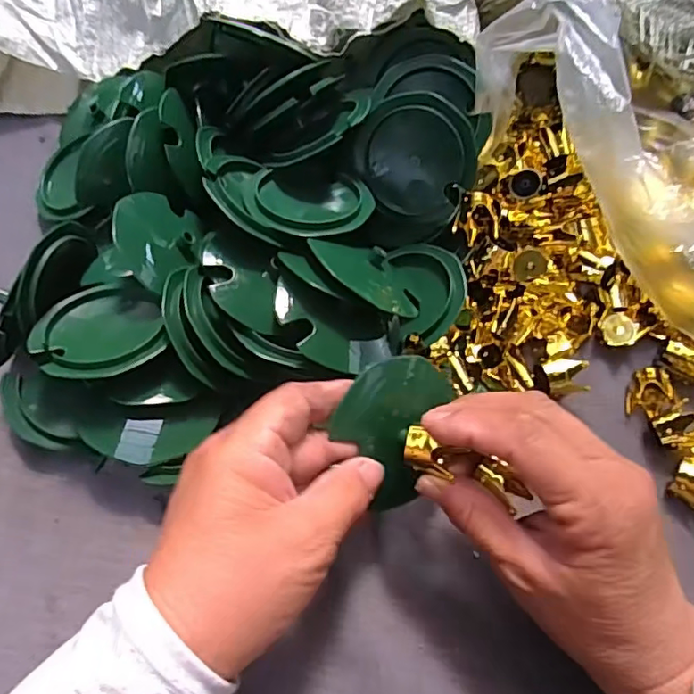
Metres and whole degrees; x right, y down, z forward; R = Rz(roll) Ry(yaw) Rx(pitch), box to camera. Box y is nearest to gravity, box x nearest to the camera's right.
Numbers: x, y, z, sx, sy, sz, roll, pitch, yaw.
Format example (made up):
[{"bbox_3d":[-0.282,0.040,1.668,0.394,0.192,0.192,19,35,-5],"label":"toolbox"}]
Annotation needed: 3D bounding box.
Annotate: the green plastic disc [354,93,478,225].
[{"bbox_3d":[0.042,-0.114,0.345,0.071,0.074,0.008,-17,15,31],"label":"green plastic disc"}]

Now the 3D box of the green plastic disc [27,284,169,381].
[{"bbox_3d":[-0.132,-0.009,0.302,0.064,0.013,0.066,-11,44,-17],"label":"green plastic disc"}]

